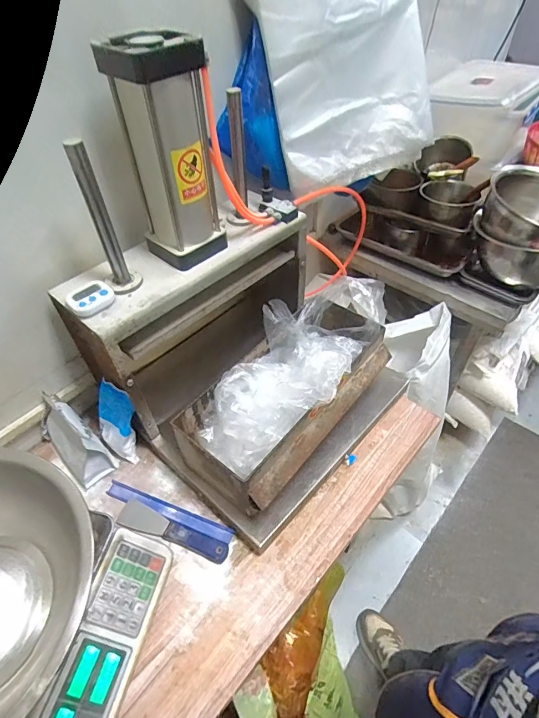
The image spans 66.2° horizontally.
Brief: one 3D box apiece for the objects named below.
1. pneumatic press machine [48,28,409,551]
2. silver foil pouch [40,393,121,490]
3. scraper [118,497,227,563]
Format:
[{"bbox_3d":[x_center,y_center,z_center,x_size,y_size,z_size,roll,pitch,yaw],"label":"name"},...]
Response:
[{"bbox_3d":[-0.038,-0.126,0.710,0.484,0.634,0.487,35,58,29],"label":"pneumatic press machine"},{"bbox_3d":[-0.391,0.158,0.820,0.171,0.106,0.079,33,57,28],"label":"silver foil pouch"},{"bbox_3d":[-0.176,0.306,0.736,0.216,0.022,0.045,18,51,18],"label":"scraper"}]

